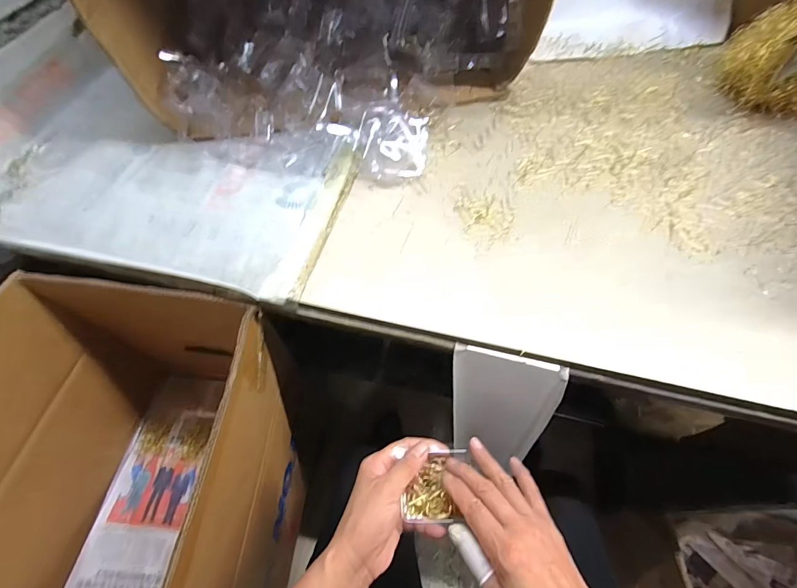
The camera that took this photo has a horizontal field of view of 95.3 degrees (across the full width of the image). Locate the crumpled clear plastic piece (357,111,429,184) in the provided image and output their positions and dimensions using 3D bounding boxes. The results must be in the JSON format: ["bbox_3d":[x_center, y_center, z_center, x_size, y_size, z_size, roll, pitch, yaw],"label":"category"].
[{"bbox_3d":[-0.009,-0.203,0.499,0.094,0.055,0.083,3,61,2],"label":"crumpled clear plastic piece"}]

